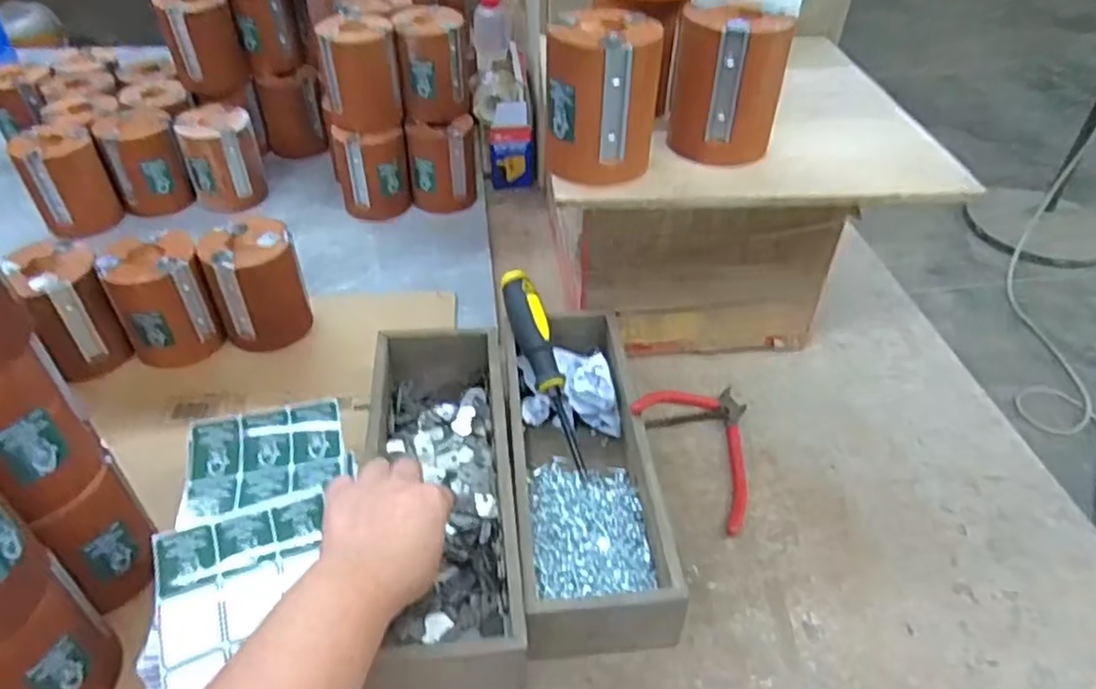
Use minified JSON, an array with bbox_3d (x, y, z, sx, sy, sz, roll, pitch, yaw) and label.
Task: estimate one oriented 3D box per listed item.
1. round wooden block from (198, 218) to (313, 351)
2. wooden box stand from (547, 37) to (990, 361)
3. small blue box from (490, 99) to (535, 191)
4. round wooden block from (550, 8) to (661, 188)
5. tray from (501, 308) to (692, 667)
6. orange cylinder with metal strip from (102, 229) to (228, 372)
[{"bbox_3d":[-0.269,-0.053,0.651,0.079,0.105,0.070,-18,46,-21],"label":"round wooden block"},{"bbox_3d":[0.158,-0.126,0.671,0.308,0.207,0.286,-1,42,-3],"label":"wooden box stand"},{"bbox_3d":[-0.045,-0.245,0.879,0.054,0.110,0.029,-1,41,-3],"label":"small blue box"},{"bbox_3d":[0.038,-0.176,0.501,0.081,0.098,0.069,5,42,4],"label":"round wooden block"},{"bbox_3d":[0.023,0.092,0.532,0.100,0.064,0.284,-3,43,-5],"label":"tray"},{"bbox_3d":[-0.345,-0.039,0.633,0.076,0.106,0.075,-22,47,-23],"label":"orange cylinder with metal strip"}]

